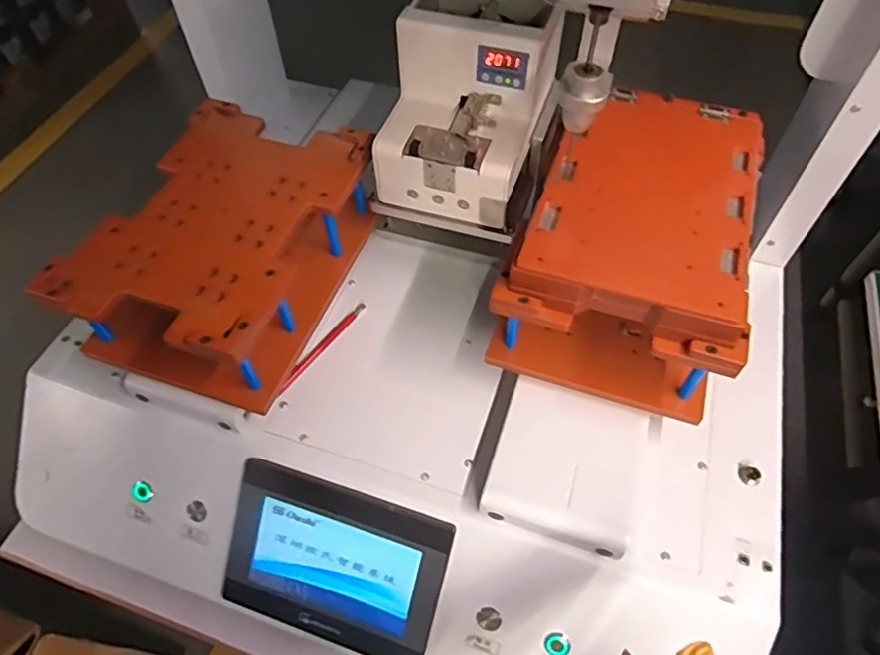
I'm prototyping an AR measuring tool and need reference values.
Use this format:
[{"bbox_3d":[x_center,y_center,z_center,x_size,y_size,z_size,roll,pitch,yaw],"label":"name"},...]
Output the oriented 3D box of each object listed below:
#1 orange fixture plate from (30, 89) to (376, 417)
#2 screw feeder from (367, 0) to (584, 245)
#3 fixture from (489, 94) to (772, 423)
[{"bbox_3d":[-0.196,-0.077,0.564,0.188,0.104,0.262,16,57,11],"label":"orange fixture plate"},{"bbox_3d":[0.036,-0.220,0.557,0.149,0.166,0.196,16,57,12],"label":"screw feeder"},{"bbox_3d":[0.172,-0.076,0.537,0.177,0.138,0.249,16,57,12],"label":"fixture"}]

